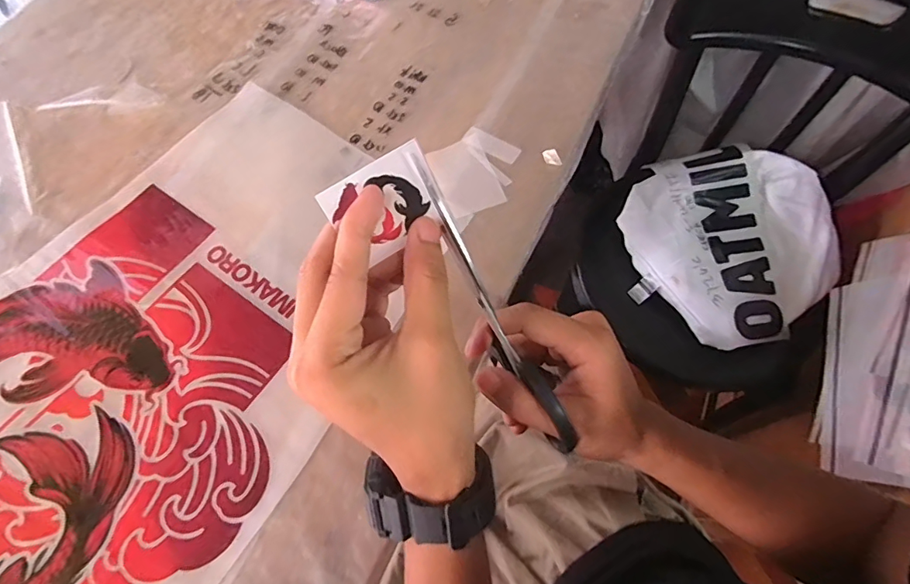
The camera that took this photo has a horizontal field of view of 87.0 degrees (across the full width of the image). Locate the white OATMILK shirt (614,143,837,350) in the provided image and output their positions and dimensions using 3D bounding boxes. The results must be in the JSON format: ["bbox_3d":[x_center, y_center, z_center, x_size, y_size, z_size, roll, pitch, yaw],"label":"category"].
[{"bbox_3d":[0.424,-0.077,0.714,0.302,0.084,0.290,0,67,-1],"label":"white OATMILK shirt"}]

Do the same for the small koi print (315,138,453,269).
[{"bbox_3d":[-0.031,-0.041,0.224,0.052,0.008,0.040,-34,112,-11],"label":"small koi print"}]

